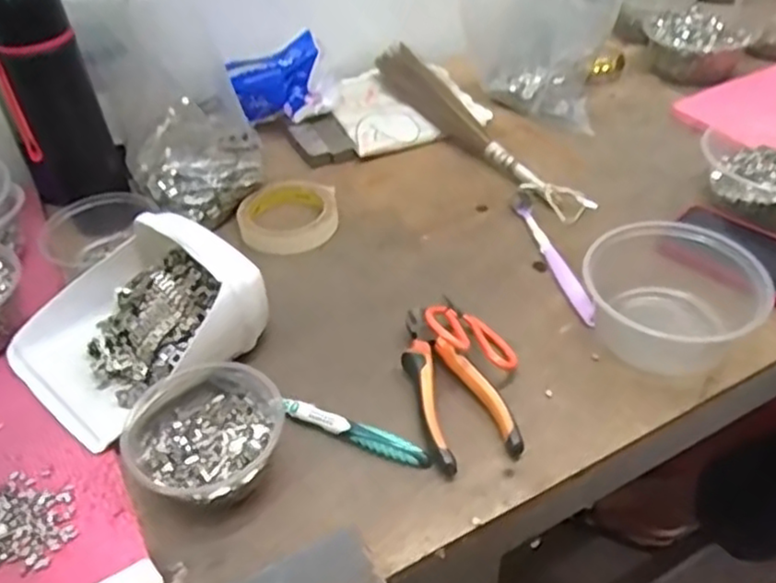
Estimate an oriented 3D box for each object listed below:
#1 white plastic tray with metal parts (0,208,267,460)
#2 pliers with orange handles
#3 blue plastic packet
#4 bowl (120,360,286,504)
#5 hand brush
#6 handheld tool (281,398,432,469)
[{"bbox_3d":[-0.207,0.018,0.561,0.161,0.083,0.164,29,52,32],"label":"white plastic tray with metal parts"},{"bbox_3d":[0.045,0.068,0.548,0.063,0.020,0.150,-15,43,-11],"label":"pliers with orange handles"},{"bbox_3d":[-0.123,-0.237,0.804,0.099,0.081,0.033,-15,41,-1],"label":"blue plastic packet"},{"bbox_3d":[-0.126,0.103,0.501,0.104,0.046,0.103,-2,42,2],"label":"bowl"},{"bbox_3d":[0.095,-0.188,0.792,0.058,0.049,0.346,-26,46,-23],"label":"hand brush"},{"bbox_3d":[-0.023,0.103,0.520,0.112,0.015,0.016,14,45,19],"label":"handheld tool"}]

